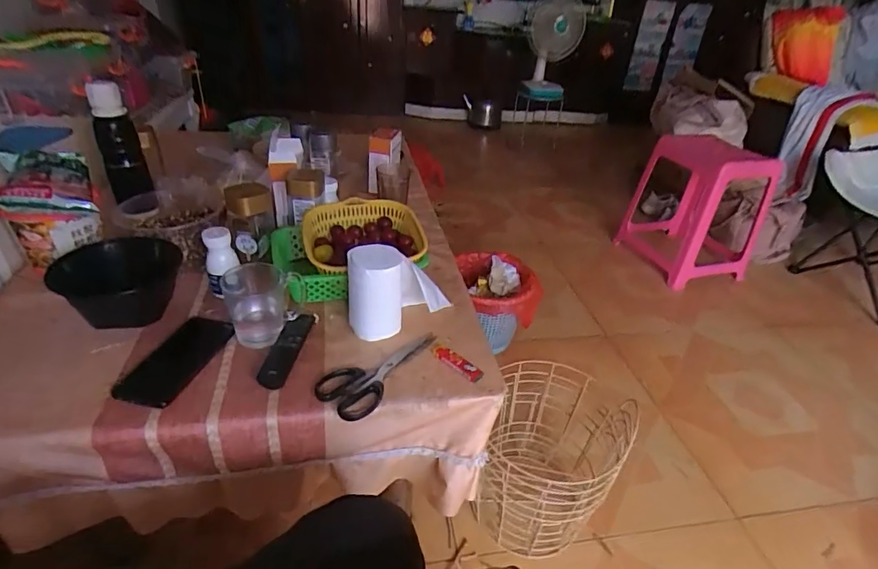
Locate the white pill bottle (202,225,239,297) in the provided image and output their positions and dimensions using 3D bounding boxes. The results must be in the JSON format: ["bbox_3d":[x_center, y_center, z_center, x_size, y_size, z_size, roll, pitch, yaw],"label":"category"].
[{"bbox_3d":[-0.343,-0.031,0.757,0.050,0.115,0.042,18,37,18],"label":"white pill bottle"}]

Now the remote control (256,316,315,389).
[{"bbox_3d":[-0.213,0.088,0.671,0.043,0.015,0.142,7,35,2],"label":"remote control"}]

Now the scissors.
[{"bbox_3d":[-0.087,0.111,0.670,0.086,0.012,0.192,20,37,21],"label":"scissors"}]

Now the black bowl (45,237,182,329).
[{"bbox_3d":[-0.467,-0.005,0.708,0.158,0.085,0.156,-6,36,-16],"label":"black bowl"}]

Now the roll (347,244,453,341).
[{"bbox_3d":[-0.063,0.004,0.719,0.141,0.128,0.083,-1,35,-9],"label":"roll"}]

